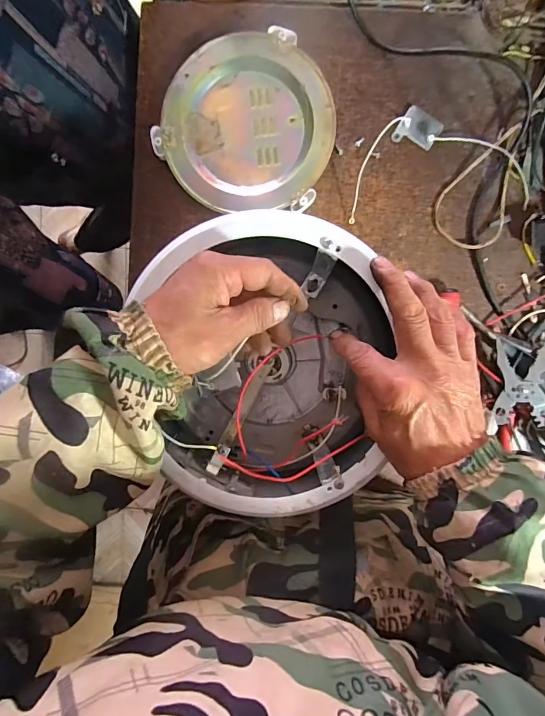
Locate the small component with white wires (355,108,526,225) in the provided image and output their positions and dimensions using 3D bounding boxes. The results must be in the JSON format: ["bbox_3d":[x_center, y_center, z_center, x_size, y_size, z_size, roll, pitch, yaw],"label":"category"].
[{"bbox_3d":[0.192,-0.231,0.473,0.206,0.019,0.120,-5,94,6],"label":"small component with white wires"}]

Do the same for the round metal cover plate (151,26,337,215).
[{"bbox_3d":[-0.029,-0.277,0.477,0.198,0.016,0.198,0,94,6],"label":"round metal cover plate"}]

